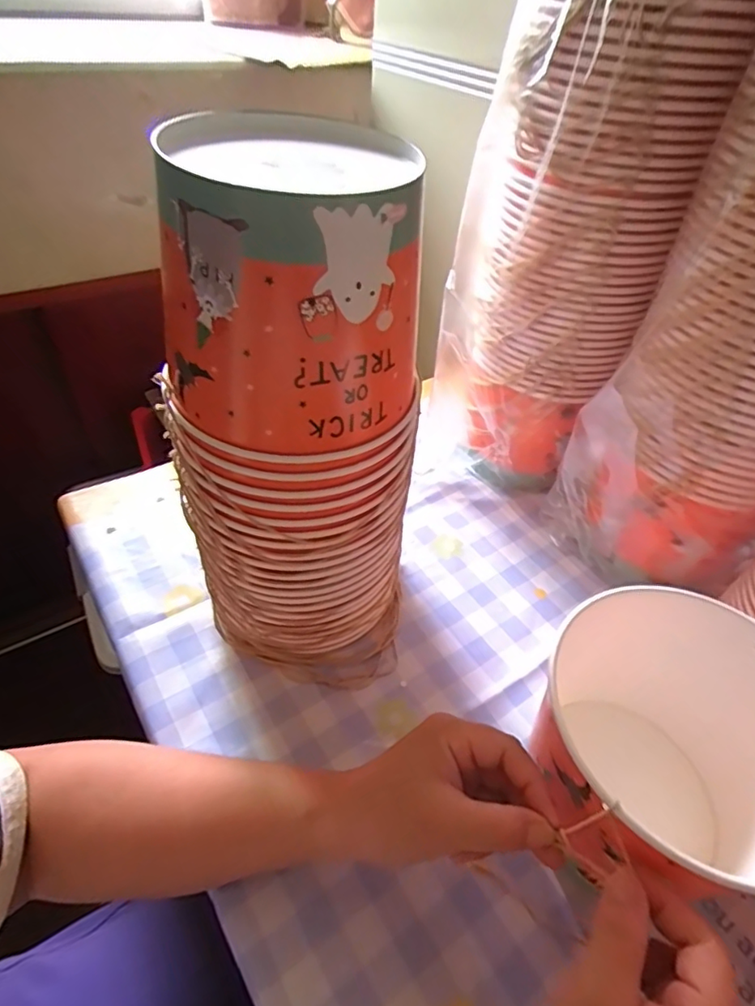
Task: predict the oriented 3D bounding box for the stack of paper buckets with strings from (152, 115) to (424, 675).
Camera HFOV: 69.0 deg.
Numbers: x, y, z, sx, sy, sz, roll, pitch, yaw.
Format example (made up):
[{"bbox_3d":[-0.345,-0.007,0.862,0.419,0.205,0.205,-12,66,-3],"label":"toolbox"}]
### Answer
[{"bbox_3d":[-0.046,-0.041,0.376,0.153,0.348,0.137,14,43,7],"label":"stack of paper buckets with strings"}]

